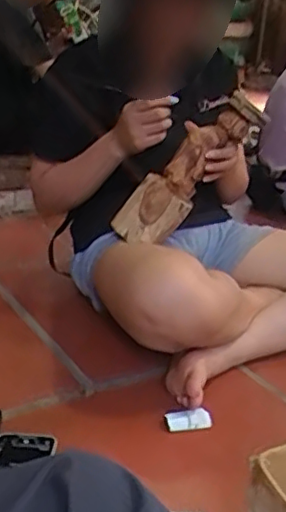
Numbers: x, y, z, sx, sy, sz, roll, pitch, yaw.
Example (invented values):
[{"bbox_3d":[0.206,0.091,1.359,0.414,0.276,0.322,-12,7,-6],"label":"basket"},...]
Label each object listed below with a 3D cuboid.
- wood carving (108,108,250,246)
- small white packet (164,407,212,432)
[{"bbox_3d":[0.065,-0.123,1.017,0.098,0.275,0.073,37,12,-18],"label":"wood carving"},{"bbox_3d":[0.064,0.231,0.876,0.065,0.030,0.013,-1,-17,-10],"label":"small white packet"}]

